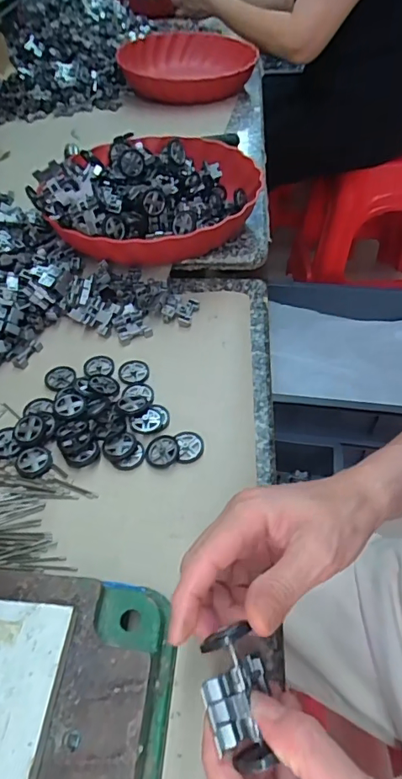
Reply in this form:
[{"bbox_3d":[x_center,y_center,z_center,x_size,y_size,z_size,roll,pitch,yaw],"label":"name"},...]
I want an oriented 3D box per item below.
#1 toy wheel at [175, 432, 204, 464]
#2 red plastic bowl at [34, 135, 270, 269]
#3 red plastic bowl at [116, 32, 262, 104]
[{"bbox_3d":[-0.009,0.045,0.387,0.022,0.006,0.026,-5,49,-3],"label":"toy wheel"},{"bbox_3d":[-0.044,-0.224,0.548,0.212,0.082,0.242,11,49,12],"label":"red plastic bowl"},{"bbox_3d":[-0.026,-0.583,0.898,0.239,0.070,0.248,-1,49,1],"label":"red plastic bowl"}]

